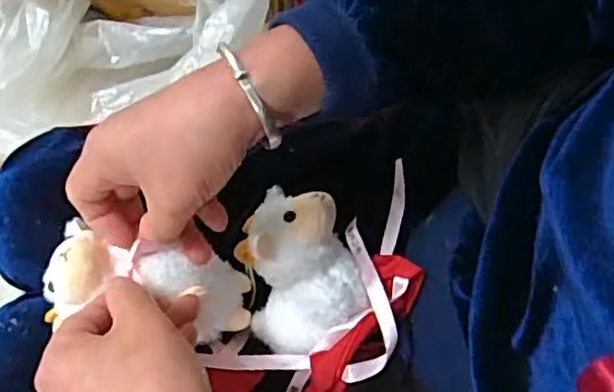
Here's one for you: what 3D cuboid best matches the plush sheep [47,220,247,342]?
[{"bbox_3d":[-0.094,0.058,0.412,0.131,0.056,0.056,18,73,-28],"label":"plush sheep"}]

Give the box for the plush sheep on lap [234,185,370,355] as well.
[{"bbox_3d":[-0.007,0.047,0.424,0.072,0.057,0.103,-17,76,-6],"label":"plush sheep on lap"}]

